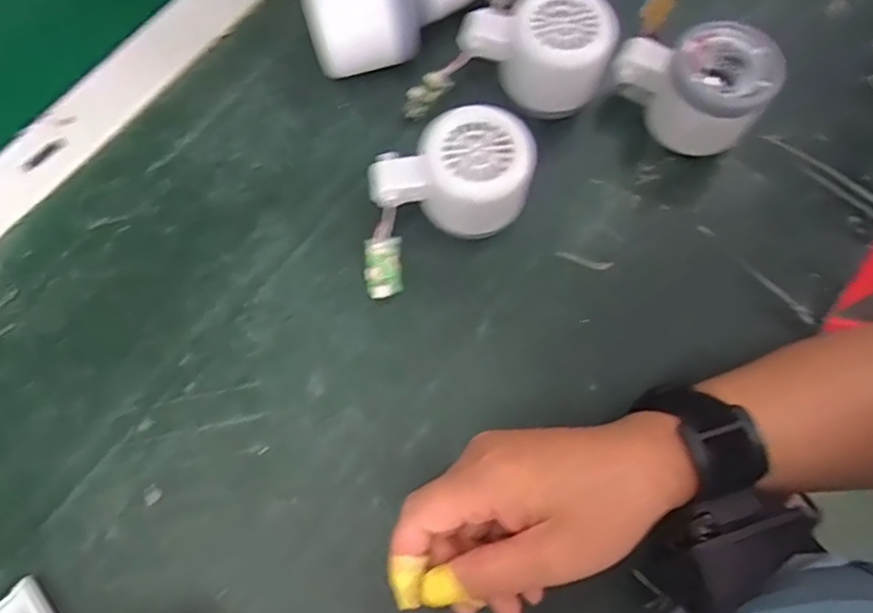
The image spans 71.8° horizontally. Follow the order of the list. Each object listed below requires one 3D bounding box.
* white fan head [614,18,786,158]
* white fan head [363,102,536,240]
[{"bbox_3d":[0.149,-0.132,0.360,0.085,0.058,0.055,34,74,10],"label":"white fan head"},{"bbox_3d":[0.007,-0.072,0.340,0.087,0.053,0.063,6,73,0],"label":"white fan head"}]

